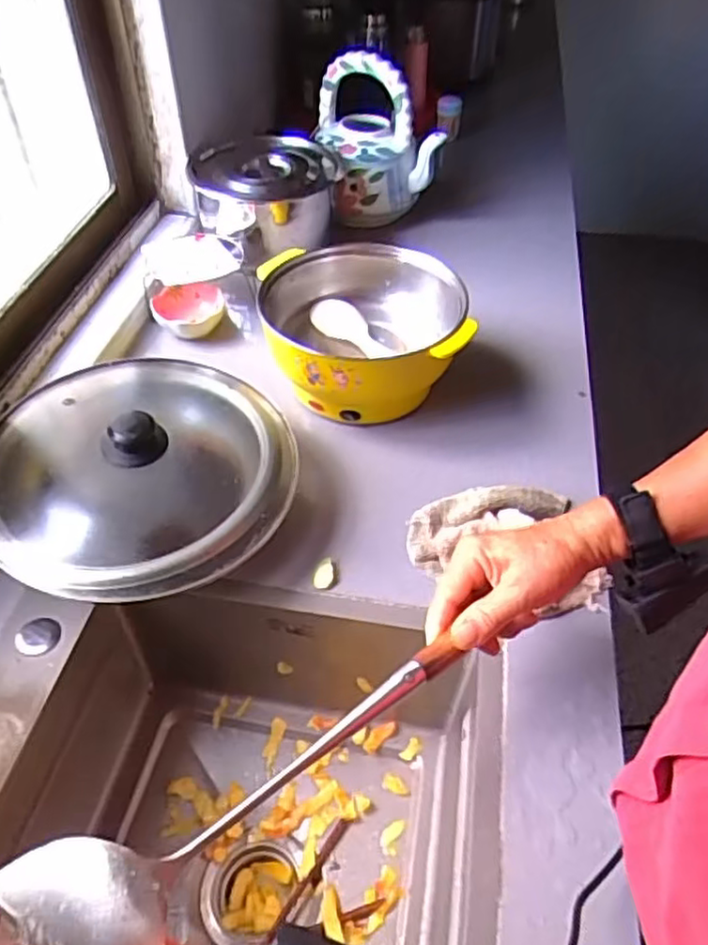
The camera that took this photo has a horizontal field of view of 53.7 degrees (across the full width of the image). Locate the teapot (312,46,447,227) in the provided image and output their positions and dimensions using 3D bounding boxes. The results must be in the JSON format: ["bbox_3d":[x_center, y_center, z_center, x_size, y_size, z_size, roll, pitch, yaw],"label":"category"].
[{"bbox_3d":[0.027,-0.509,1.074,0.161,0.217,0.161,-10,47,-10],"label":"teapot"}]

